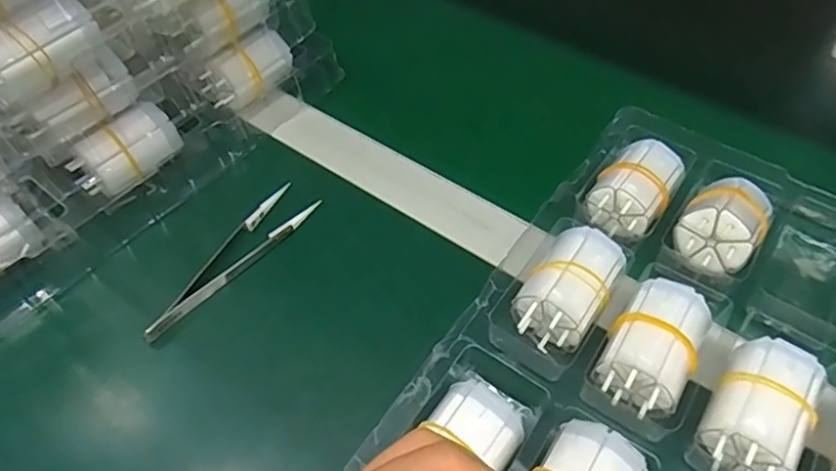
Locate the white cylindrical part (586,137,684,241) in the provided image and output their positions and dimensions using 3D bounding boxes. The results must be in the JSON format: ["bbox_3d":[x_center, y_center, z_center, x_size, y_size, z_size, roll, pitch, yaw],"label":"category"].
[{"bbox_3d":[0.132,-0.030,0.354,0.039,0.031,0.060,33,60,24],"label":"white cylindrical part"}]

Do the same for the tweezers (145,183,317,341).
[{"bbox_3d":[-0.107,0.015,0.345,0.029,0.010,0.123,26,57,20],"label":"tweezers"}]

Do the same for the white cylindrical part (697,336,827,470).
[{"bbox_3d":[0.156,0.079,0.267,0.040,0.031,0.062,31,59,23],"label":"white cylindrical part"}]

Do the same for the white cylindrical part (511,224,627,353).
[{"bbox_3d":[0.079,0.029,0.309,0.038,0.036,0.062,29,58,22],"label":"white cylindrical part"}]

